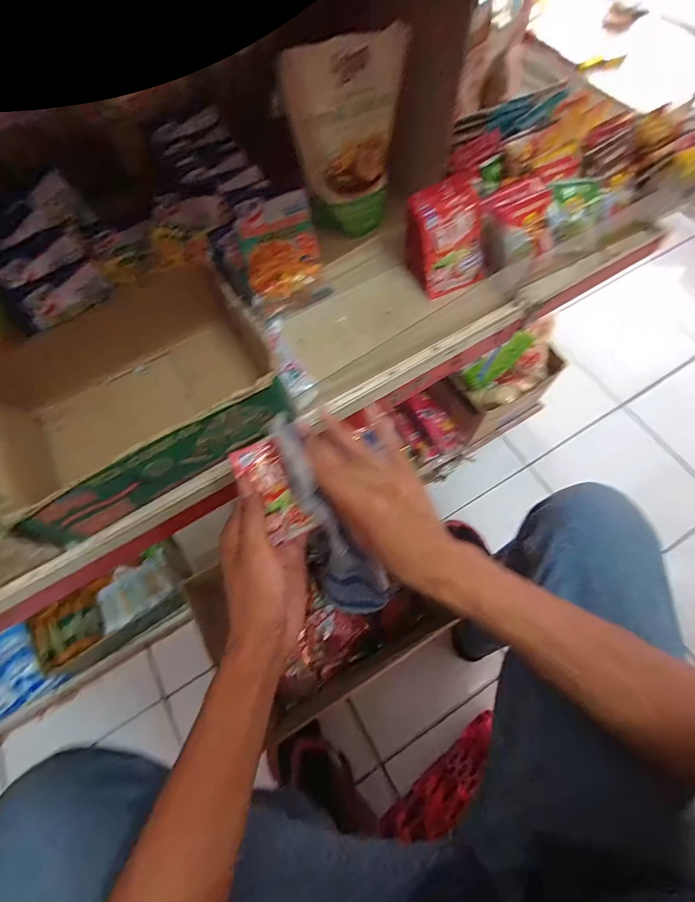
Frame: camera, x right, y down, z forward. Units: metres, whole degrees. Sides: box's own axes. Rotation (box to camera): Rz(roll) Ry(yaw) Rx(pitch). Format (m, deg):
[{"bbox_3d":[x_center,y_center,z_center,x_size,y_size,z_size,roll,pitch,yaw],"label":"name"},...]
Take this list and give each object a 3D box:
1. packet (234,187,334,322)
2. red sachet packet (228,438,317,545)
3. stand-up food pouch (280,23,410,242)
[{"bbox_3d":[-0.080,-0.240,0.490,0.094,0.032,0.137,-16,86,-6],"label":"packet"},{"bbox_3d":[-0.062,0.034,0.338,0.037,0.014,0.086,-30,99,-10],"label":"red sachet packet"},{"bbox_3d":[0.003,-0.346,0.456,0.127,0.173,0.045,-13,67,-3],"label":"stand-up food pouch"}]

